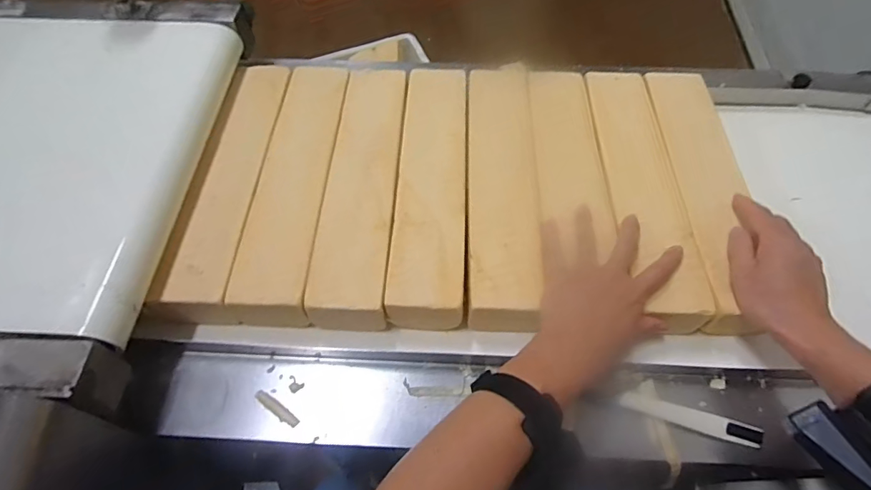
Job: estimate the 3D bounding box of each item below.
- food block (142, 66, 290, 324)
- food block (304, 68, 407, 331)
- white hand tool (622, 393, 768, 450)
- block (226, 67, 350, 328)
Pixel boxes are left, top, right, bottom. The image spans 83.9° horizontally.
[{"bbox_3d":[-0.236,-0.076,0.578,0.073,0.054,0.361,1,56,0],"label":"food block"},{"bbox_3d":[-0.083,-0.075,0.572,0.079,0.045,0.355,2,56,1],"label":"food block"},{"bbox_3d":[0.235,0.161,0.448,0.125,0.009,0.017,16,57,10],"label":"white hand tool"},{"bbox_3d":[-0.161,-0.075,0.574,0.079,0.053,0.354,1,56,0],"label":"block"}]

